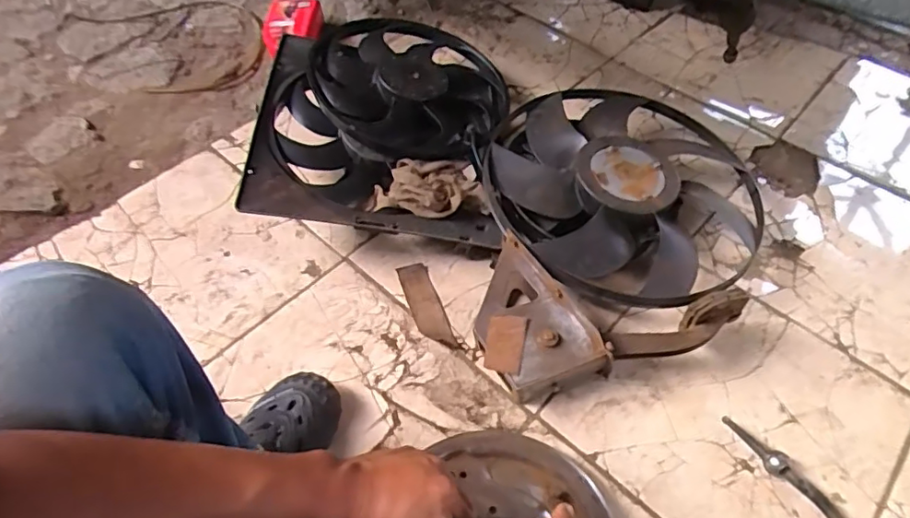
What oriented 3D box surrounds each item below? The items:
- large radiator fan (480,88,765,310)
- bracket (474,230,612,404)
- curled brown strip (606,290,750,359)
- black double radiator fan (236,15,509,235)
[{"bbox_3d":[0.292,-0.125,0.991,0.451,0.110,0.471,-2,53,2],"label":"large radiator fan"},{"bbox_3d":[0.099,0.096,0.843,0.151,0.074,0.233,-27,58,-17],"label":"bracket"},{"bbox_3d":[0.317,0.099,0.803,0.202,0.056,0.054,-23,54,4],"label":"curled brown strip"},{"bbox_3d":[-0.132,-0.251,1.057,0.432,0.127,0.567,15,57,-8],"label":"black double radiator fan"}]

